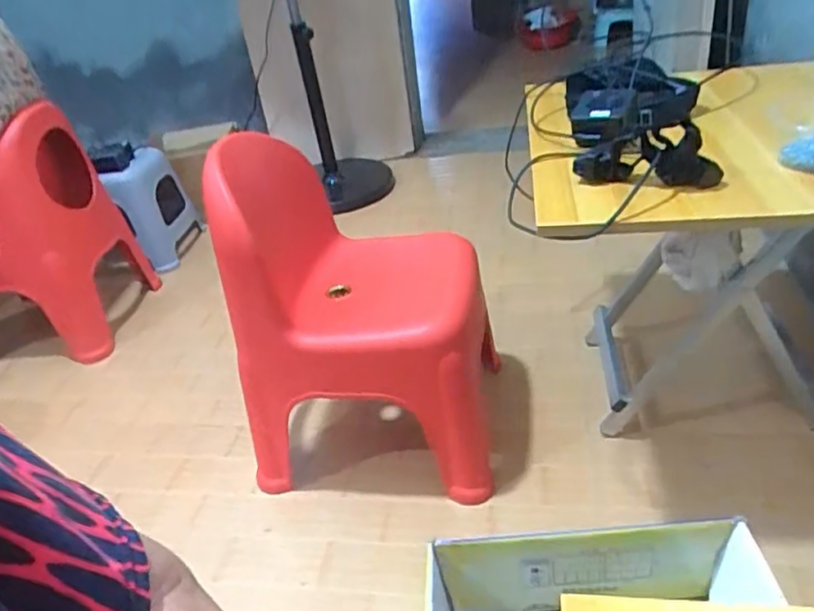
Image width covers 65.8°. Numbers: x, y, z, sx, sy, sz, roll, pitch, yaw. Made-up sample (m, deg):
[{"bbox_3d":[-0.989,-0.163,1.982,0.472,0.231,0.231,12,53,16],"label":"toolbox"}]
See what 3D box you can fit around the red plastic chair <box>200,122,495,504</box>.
[{"bbox_3d":[-0.085,0.018,1.062,0.421,0.526,0.372,-2,34,8],"label":"red plastic chair"}]

